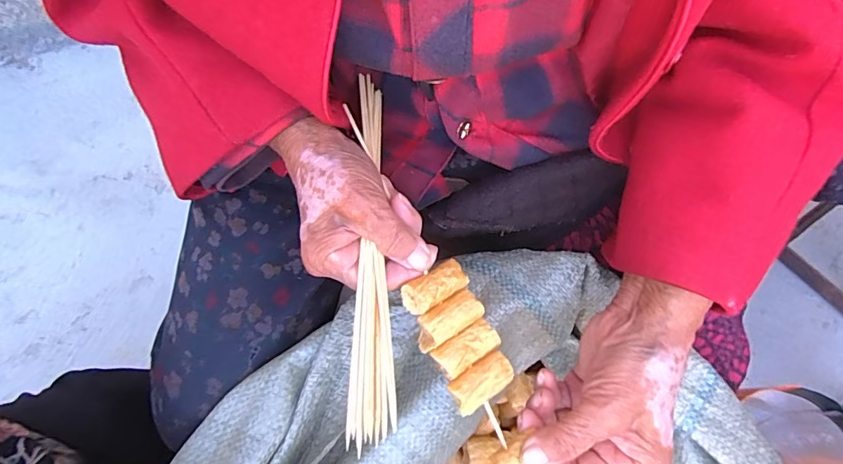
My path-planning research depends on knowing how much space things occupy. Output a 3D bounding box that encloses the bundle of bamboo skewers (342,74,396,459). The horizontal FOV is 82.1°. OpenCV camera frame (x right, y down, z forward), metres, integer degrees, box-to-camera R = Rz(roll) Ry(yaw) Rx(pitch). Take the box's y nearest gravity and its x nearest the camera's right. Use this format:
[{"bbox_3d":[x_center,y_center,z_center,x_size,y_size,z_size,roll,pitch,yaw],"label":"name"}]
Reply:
[{"bbox_3d":[-0.032,0.001,0.292,0.024,0.023,0.236,-2,66,-3],"label":"bundle of bamboo skewers"}]

